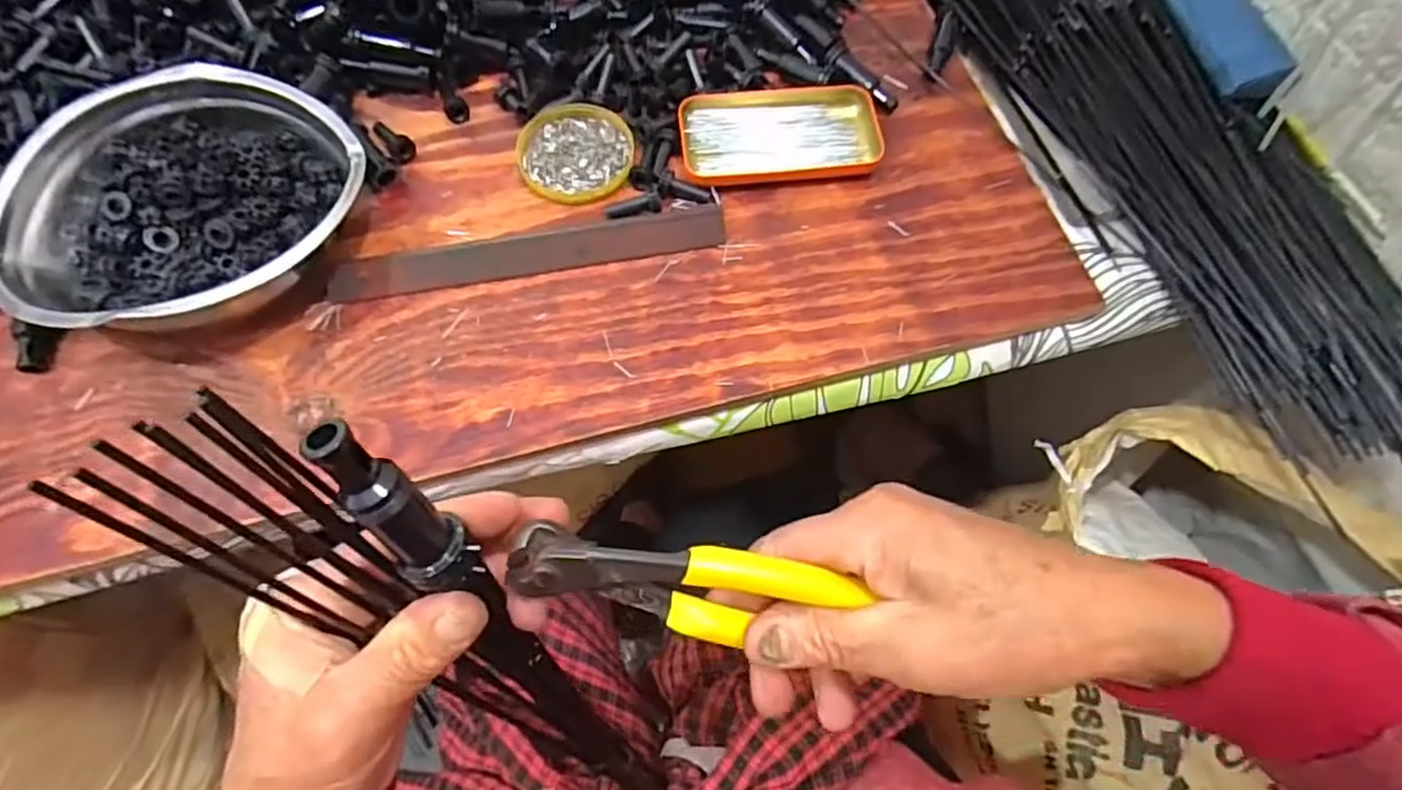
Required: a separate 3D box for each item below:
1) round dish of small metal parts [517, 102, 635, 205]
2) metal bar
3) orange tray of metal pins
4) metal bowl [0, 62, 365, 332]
[{"bbox_3d":[-0.092,-0.180,0.515,0.082,0.011,0.086,1,66,-1],"label":"round dish of small metal parts"},{"bbox_3d":[-0.115,-0.101,0.474,0.259,0.015,0.029,-9,66,-6],"label":"metal bar"},{"bbox_3d":[0.057,-0.194,0.520,0.141,0.024,0.073,-7,66,-4],"label":"orange tray of metal pins"},{"bbox_3d":[-0.331,-0.121,0.451,0.221,0.056,0.185,-28,69,-13],"label":"metal bowl"}]

